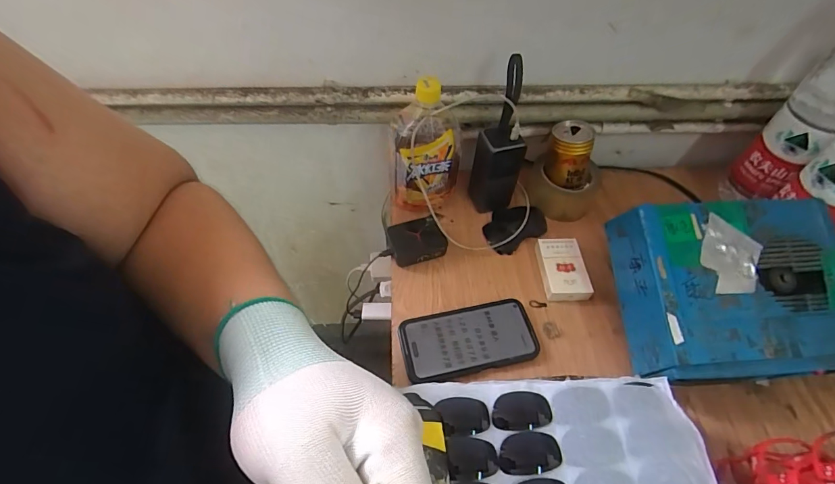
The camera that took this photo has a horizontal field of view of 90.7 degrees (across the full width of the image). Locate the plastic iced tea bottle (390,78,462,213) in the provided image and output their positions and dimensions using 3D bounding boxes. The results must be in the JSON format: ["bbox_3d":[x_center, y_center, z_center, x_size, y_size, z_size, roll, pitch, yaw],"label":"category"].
[{"bbox_3d":[0.013,-0.133,0.566,0.090,0.182,0.098,6,55,3],"label":"plastic iced tea bottle"}]

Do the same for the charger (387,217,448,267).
[{"bbox_3d":[0.001,-0.001,0.582,0.076,0.031,0.056,-16,56,-12],"label":"charger"}]

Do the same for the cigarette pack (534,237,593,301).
[{"bbox_3d":[0.198,0.037,0.567,0.058,0.023,0.087,-4,55,-4],"label":"cigarette pack"}]

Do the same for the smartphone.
[{"bbox_3d":[0.063,0.120,0.508,0.164,0.013,0.079,-9,55,-8],"label":"smartphone"}]

